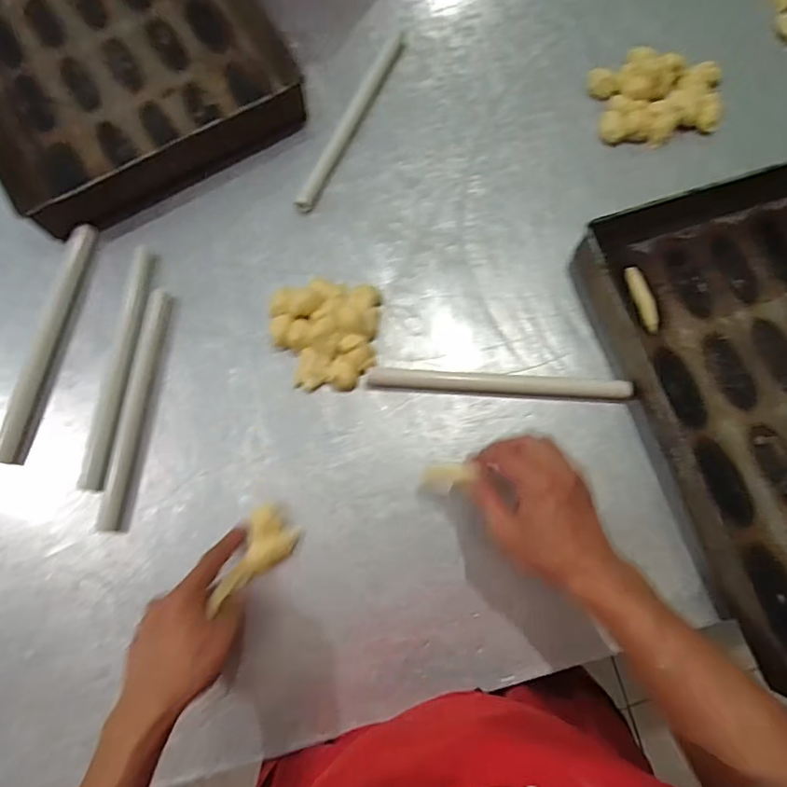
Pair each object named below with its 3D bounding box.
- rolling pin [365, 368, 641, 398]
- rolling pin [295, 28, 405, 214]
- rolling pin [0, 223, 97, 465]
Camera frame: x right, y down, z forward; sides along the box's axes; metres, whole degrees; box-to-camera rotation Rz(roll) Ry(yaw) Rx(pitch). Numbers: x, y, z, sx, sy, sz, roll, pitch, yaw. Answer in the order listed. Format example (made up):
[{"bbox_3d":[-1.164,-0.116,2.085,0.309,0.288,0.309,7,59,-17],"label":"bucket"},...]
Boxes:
[{"bbox_3d":[0.115,-0.012,0.576,0.279,0.017,0.023,3,78,2],"label":"rolling pin"},{"bbox_3d":[-0.050,-0.343,0.650,0.021,0.015,0.273,25,79,6],"label":"rolling pin"},{"bbox_3d":[-0.393,-0.063,0.596,0.029,0.021,0.283,11,78,3],"label":"rolling pin"}]

